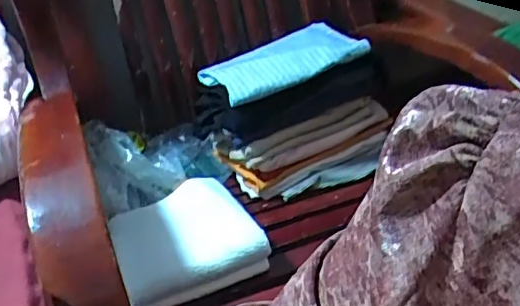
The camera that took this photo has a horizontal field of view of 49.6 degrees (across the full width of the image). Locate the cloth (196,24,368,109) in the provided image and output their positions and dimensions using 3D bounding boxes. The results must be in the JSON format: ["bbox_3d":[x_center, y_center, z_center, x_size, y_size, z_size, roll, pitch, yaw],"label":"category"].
[{"bbox_3d":[0.032,-0.152,0.908,0.237,0.026,0.176,-24,31,-10],"label":"cloth"}]

